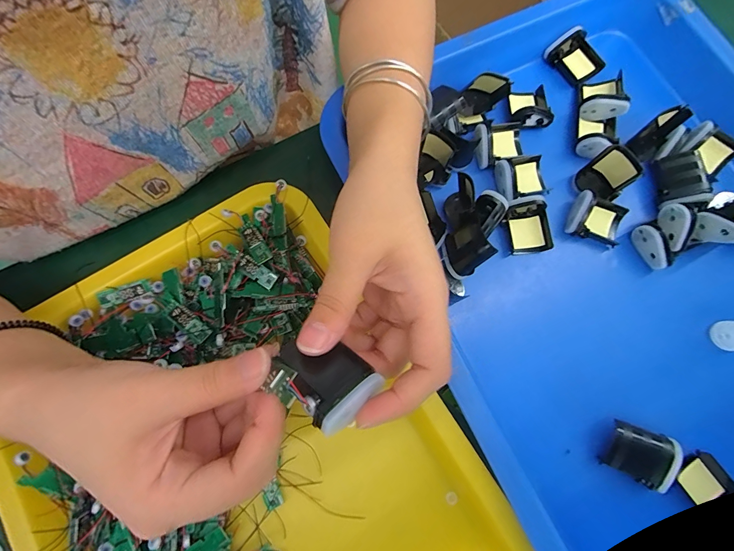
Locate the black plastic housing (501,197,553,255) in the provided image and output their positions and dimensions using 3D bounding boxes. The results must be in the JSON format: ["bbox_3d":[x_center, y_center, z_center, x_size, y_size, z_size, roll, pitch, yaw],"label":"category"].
[{"bbox_3d":[0.129,-0.040,0.280,0.032,0.017,0.040,-3,78,-1],"label":"black plastic housing"}]

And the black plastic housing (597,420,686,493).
[{"bbox_3d":[0.185,0.123,0.242,0.040,0.023,0.035,18,78,3],"label":"black plastic housing"}]

